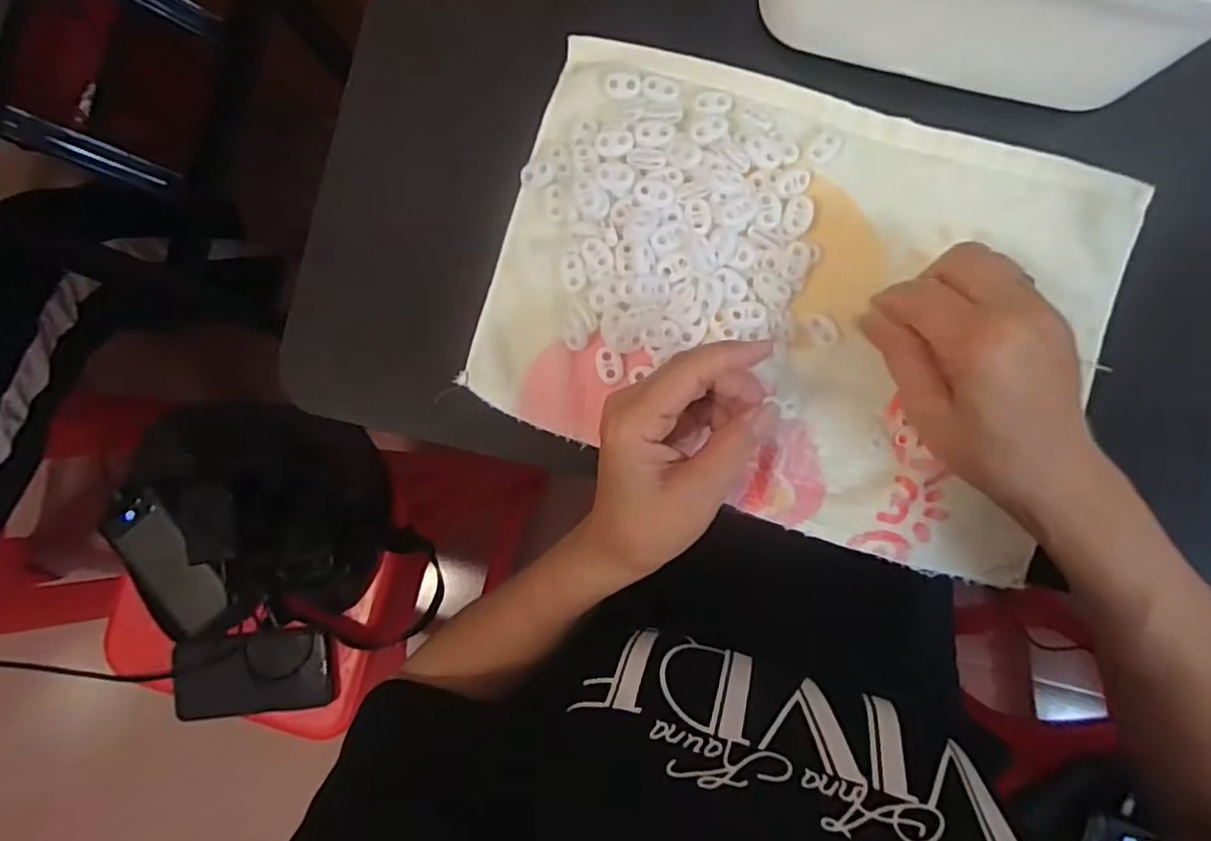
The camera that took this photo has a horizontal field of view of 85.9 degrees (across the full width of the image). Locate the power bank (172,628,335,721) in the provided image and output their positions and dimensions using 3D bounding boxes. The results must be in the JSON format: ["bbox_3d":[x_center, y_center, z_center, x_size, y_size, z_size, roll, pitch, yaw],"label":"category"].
[{"bbox_3d":[-0.360,0.258,0.661,0.157,0.019,0.081,-7,86,4],"label":"power bank"}]

